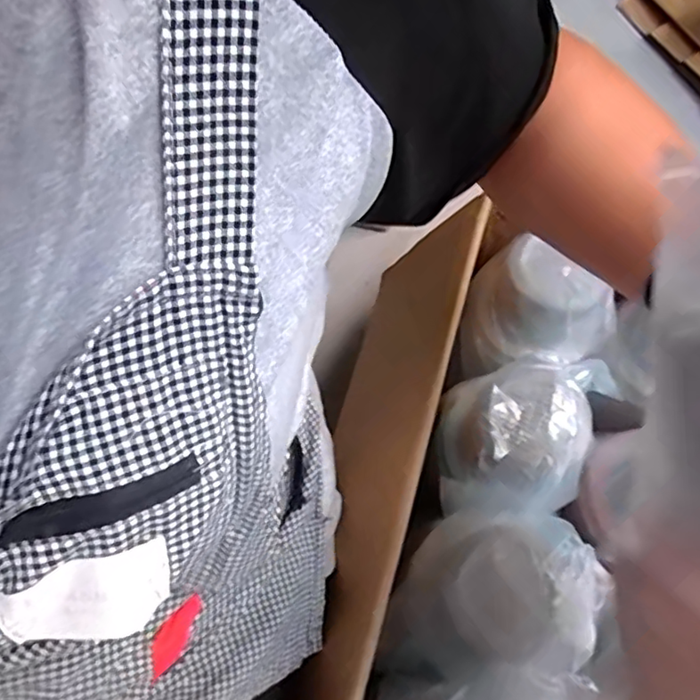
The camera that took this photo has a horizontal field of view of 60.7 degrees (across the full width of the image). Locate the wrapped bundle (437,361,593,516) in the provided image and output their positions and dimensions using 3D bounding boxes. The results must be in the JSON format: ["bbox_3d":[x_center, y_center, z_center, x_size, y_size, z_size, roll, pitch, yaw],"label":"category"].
[{"bbox_3d":[0.136,0.084,0.517,0.105,0.110,0.127,7,65,3],"label":"wrapped bundle"}]

